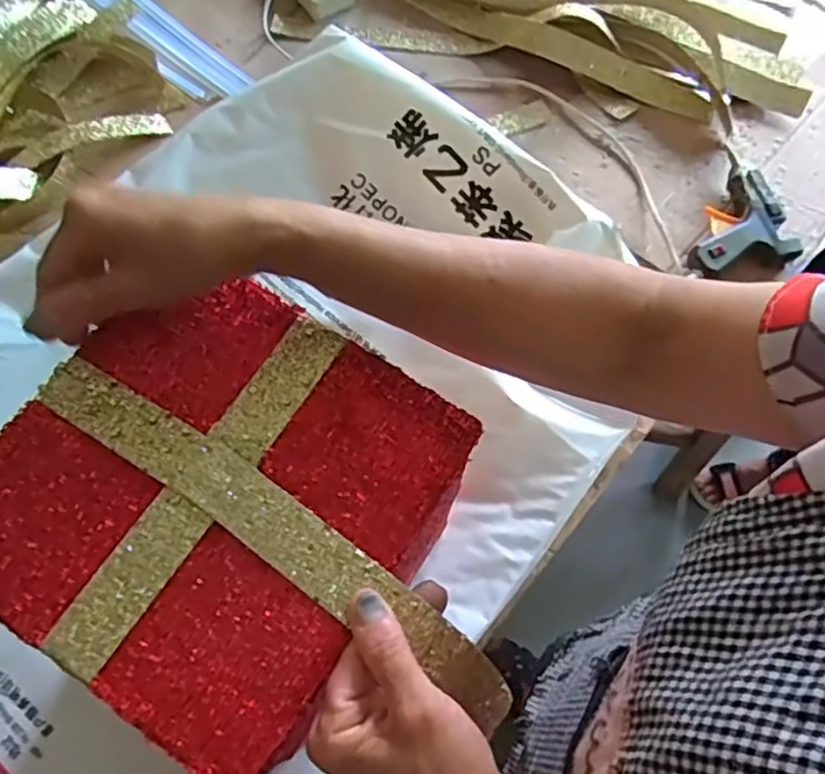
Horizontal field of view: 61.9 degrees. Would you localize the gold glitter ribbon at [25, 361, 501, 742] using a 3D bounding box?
[{"bbox_3d":[-0.065,0.078,0.356,0.293,0.069,0.033,34,71,4],"label":"gold glitter ribbon"}]

